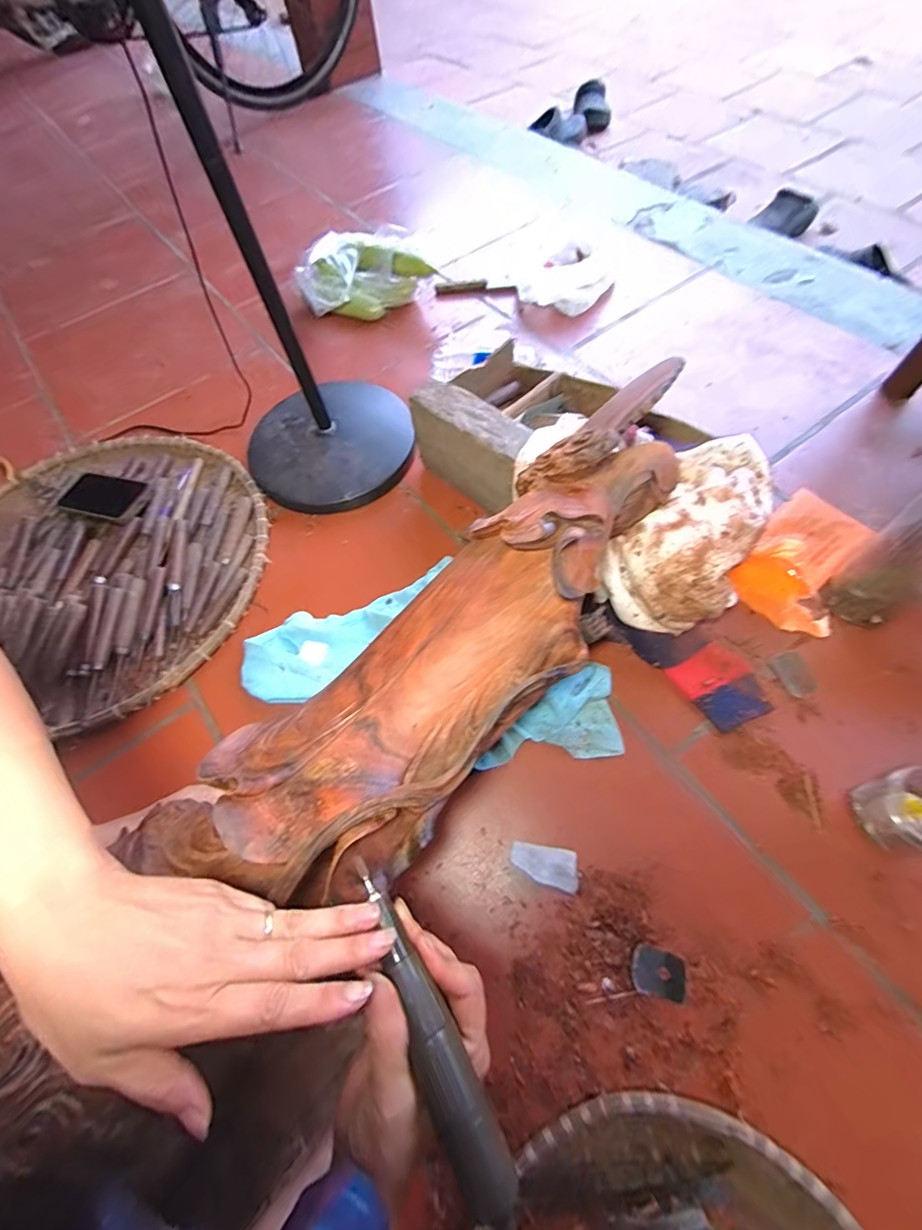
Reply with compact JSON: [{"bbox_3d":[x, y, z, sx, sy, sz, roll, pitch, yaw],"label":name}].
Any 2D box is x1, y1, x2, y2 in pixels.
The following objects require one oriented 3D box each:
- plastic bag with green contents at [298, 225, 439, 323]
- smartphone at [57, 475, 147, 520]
[{"bbox_3d":[-0.193,-0.675,0.958,0.274,0.110,0.118,-7,62,1],"label":"plastic bag with green contents"},{"bbox_3d":[-0.562,-0.188,0.762,0.168,0.014,0.074,14,68,22],"label":"smartphone"}]

